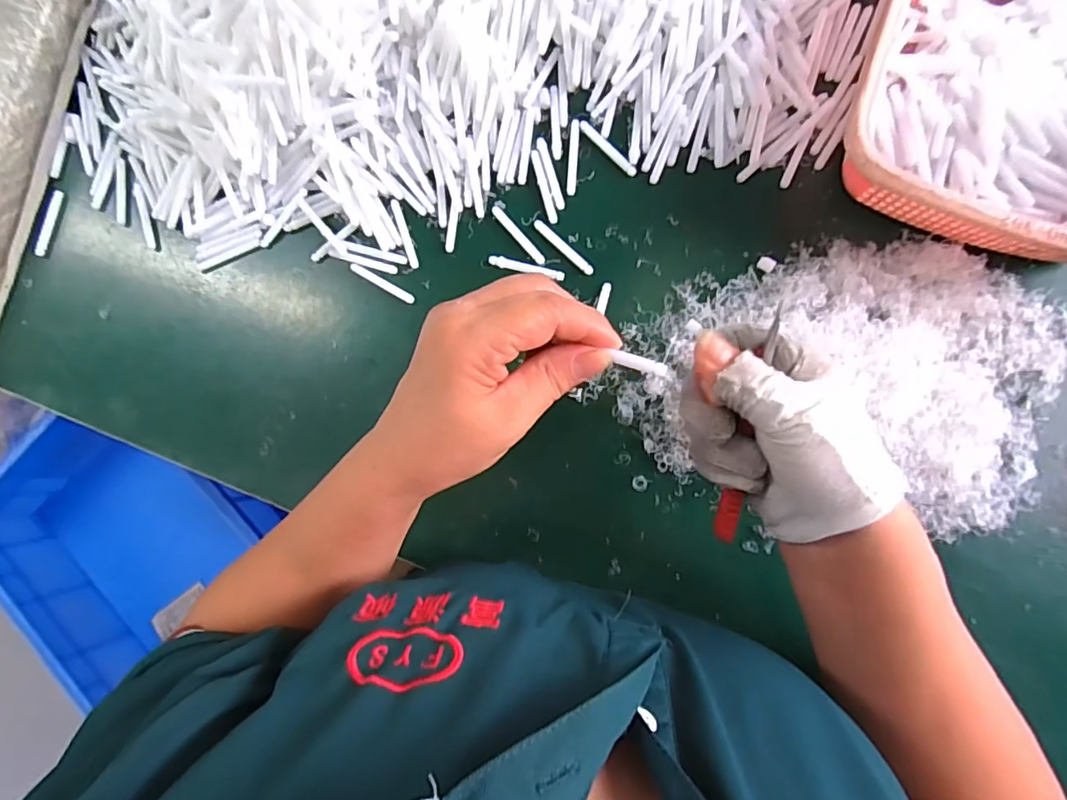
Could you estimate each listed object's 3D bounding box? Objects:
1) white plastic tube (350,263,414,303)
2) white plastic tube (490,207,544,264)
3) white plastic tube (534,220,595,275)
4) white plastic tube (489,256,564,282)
[{"bbox_3d":[-0.121,-0.093,0.425,0.059,0.004,0.008,30,90,8],"label":"white plastic tube"},{"bbox_3d":[-0.012,-0.128,0.413,0.007,0.004,0.059,-41,82,3],"label":"white plastic tube"},{"bbox_3d":[0.023,-0.117,0.405,0.059,0.004,0.009,44,92,8],"label":"white plastic tube"},{"bbox_3d":[-0.005,-0.102,0.410,0.059,0.004,0.008,15,88,8],"label":"white plastic tube"}]

